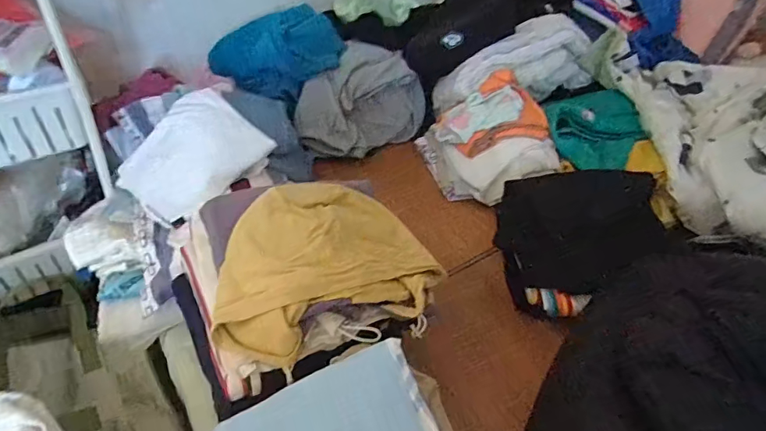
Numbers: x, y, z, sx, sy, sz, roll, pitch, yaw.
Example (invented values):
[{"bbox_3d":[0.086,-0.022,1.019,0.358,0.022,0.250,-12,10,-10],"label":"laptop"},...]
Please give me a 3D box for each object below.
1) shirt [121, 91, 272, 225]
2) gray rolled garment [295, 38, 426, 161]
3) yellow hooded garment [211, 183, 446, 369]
[{"bbox_3d":[-0.333,-0.102,0.816,0.195,0.040,0.227,37,76,17],"label":"shirt"},{"bbox_3d":[-0.052,-0.255,1.071,0.298,0.182,0.145,-31,51,-31],"label":"gray rolled garment"},{"bbox_3d":[-0.073,0.055,0.593,0.283,0.088,0.198,-19,45,-21],"label":"yellow hooded garment"}]

